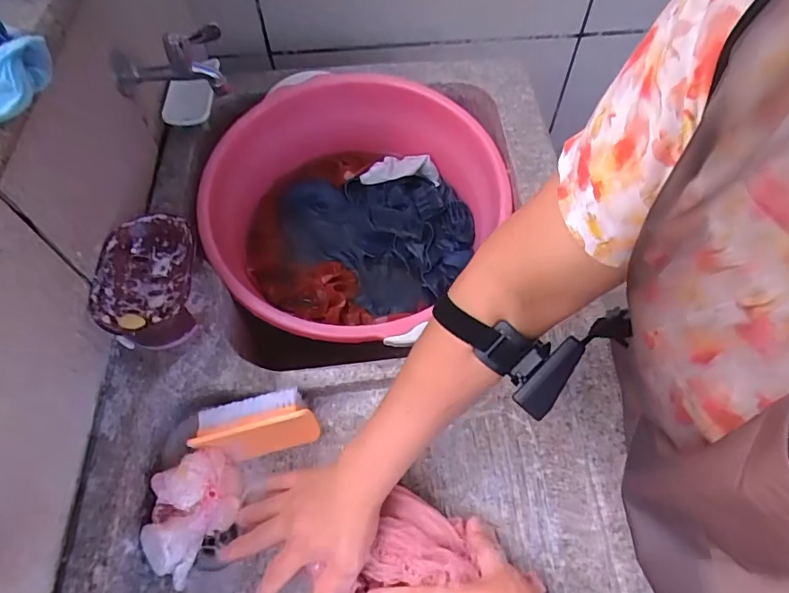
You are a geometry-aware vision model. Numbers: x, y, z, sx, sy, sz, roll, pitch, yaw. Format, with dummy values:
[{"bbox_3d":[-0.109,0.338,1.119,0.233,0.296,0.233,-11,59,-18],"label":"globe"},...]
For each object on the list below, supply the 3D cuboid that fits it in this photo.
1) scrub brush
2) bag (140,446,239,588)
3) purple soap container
[{"bbox_3d":[-0.154,0.143,0.561,0.128,0.062,0.050,-11,59,-6],"label":"scrub brush"},{"bbox_3d":[-0.217,0.225,0.533,0.085,0.055,0.117,34,65,19],"label":"bag"},{"bbox_3d":[-0.273,-0.013,0.571,0.095,0.074,0.147,-7,59,-3],"label":"purple soap container"}]

